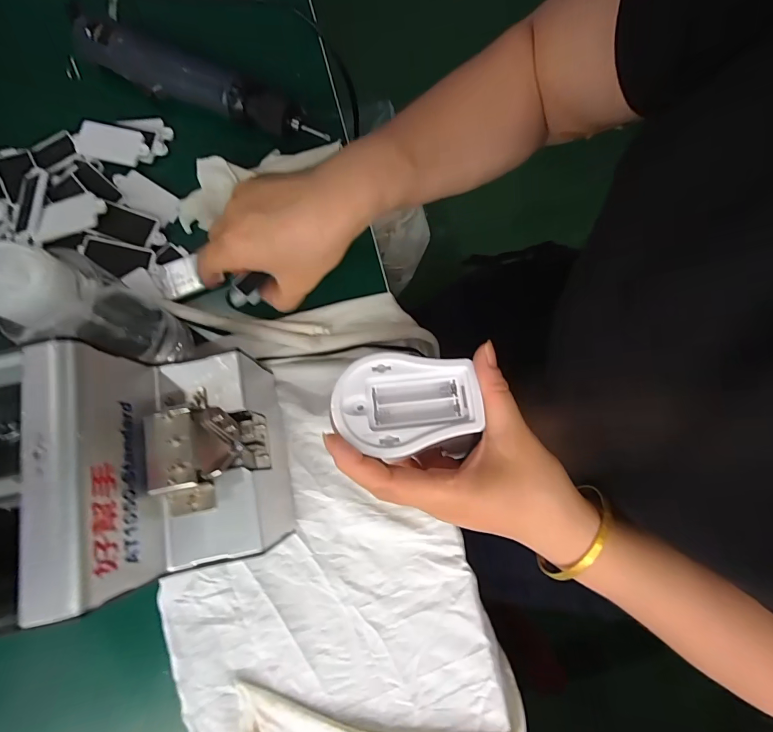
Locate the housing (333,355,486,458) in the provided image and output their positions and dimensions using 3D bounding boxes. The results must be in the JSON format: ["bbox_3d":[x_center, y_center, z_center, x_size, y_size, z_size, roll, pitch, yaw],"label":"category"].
[{"bbox_3d":[0.012,0.024,0.244,0.086,0.020,0.060,-1,78,0],"label":"housing"}]

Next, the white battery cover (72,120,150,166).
[{"bbox_3d":[-0.262,-0.211,0.375,0.077,0.007,0.033,13,96,3],"label":"white battery cover"}]

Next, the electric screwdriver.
[{"bbox_3d":[-0.179,-0.263,0.370,0.254,0.032,0.043,26,76,6],"label":"electric screwdriver"}]

